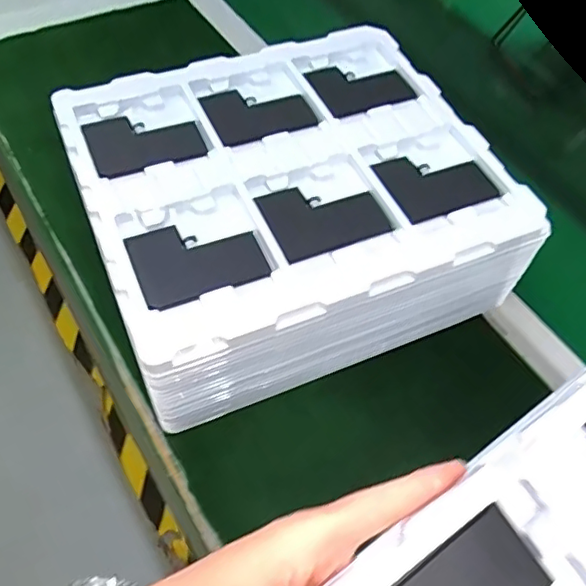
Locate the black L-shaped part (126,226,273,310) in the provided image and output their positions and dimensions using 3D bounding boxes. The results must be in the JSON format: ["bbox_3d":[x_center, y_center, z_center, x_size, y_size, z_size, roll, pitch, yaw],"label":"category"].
[{"bbox_3d":[-0.068,-0.026,0.408,0.087,0.006,0.066,-18,58,-15],"label":"black L-shaped part"}]

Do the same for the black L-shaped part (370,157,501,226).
[{"bbox_3d":[0.115,-0.090,0.466,0.084,0.005,0.068,-19,59,-16],"label":"black L-shaped part"}]

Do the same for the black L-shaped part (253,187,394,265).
[{"bbox_3d":[0.024,-0.060,0.439,0.088,0.005,0.069,-18,58,-15],"label":"black L-shaped part"}]

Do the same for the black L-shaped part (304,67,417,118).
[{"bbox_3d":[0.065,-0.189,0.531,0.092,0.011,0.072,-18,58,-15],"label":"black L-shaped part"}]

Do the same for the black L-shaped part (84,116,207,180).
[{"bbox_3d":[-0.122,-0.126,0.473,0.088,0.007,0.070,-17,58,-15],"label":"black L-shaped part"}]

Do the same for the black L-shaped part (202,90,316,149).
[{"bbox_3d":[-0.030,-0.157,0.500,0.086,0.009,0.070,-18,58,-15],"label":"black L-shaped part"}]

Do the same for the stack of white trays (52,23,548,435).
[{"bbox_3d":[-0.003,-0.080,0.504,0.317,0.104,0.283,-18,59,-16],"label":"stack of white trays"}]

